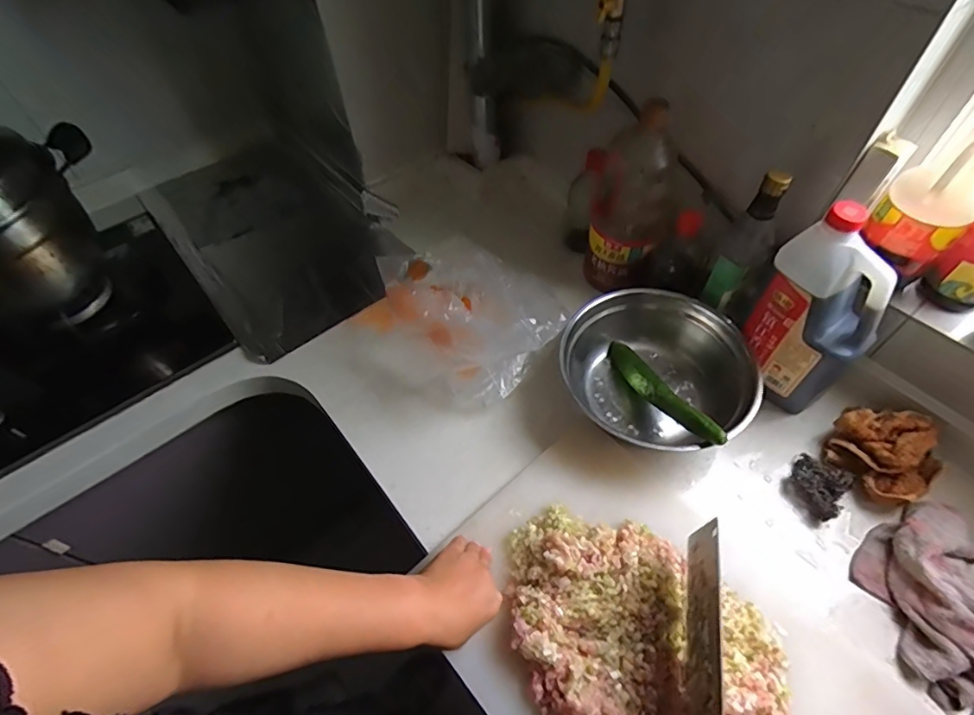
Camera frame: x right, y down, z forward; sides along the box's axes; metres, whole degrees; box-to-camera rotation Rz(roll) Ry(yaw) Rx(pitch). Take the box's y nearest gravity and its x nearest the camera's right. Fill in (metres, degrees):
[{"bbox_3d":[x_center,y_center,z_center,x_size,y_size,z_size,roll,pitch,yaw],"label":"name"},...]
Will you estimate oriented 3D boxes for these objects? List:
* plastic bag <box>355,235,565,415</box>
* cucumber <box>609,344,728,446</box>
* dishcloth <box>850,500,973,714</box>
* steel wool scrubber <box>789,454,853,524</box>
[{"bbox_3d":[-0.061,-0.061,0.714,0.322,0.148,0.190,38,64,25],"label":"plastic bag"},{"bbox_3d":[0.227,0.043,0.655,0.030,0.034,0.236,-17,30,-10],"label":"cucumber"},{"bbox_3d":[0.476,0.251,0.530,0.121,0.045,0.205,9,55,8],"label":"dishcloth"},{"bbox_3d":[0.410,0.159,0.610,0.057,0.030,0.074,32,62,23],"label":"steel wool scrubber"}]

